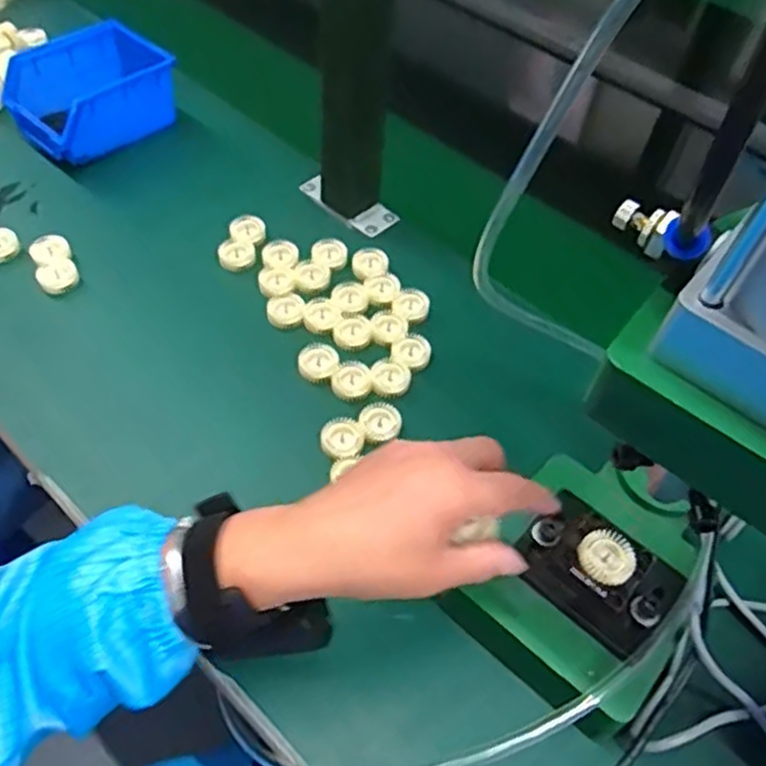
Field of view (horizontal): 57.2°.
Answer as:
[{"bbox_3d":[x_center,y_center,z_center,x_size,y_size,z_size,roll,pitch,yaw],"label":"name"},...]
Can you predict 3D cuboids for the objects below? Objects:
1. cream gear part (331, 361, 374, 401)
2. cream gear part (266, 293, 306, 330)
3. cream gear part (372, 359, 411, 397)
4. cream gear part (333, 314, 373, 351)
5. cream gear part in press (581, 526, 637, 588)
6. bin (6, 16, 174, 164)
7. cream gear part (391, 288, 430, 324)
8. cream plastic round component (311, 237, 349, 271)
[{"bbox_3d":[-0.025,-0.002,0.548,0.030,0.011,0.029,2,54,-3],"label":"cream gear part"},{"bbox_3d":[-0.081,-0.060,0.589,0.032,0.011,0.030,-14,56,-14],"label":"cream gear part"},{"bbox_3d":[0.006,-0.005,0.554,0.031,0.013,0.028,-8,55,-10],"label":"cream gear part"},{"bbox_3d":[-0.025,-0.041,0.578,0.031,0.011,0.029,2,54,-3],"label":"cream gear part"},{"bbox_3d":[0.131,0.102,0.410,0.031,0.004,0.031,-2,62,4],"label":"cream gear part in press"},{"bbox_3d":[-0.293,-0.290,0.707,0.144,0.070,0.111,-34,63,-25],"label":"bin"},{"bbox_3d":[0.024,-0.068,0.599,0.030,0.007,0.032,2,54,-3],"label":"cream gear part"},{"bbox_3d":[-0.047,-0.116,0.631,0.032,0.008,0.033,2,54,-3],"label":"cream plastic round component"}]

